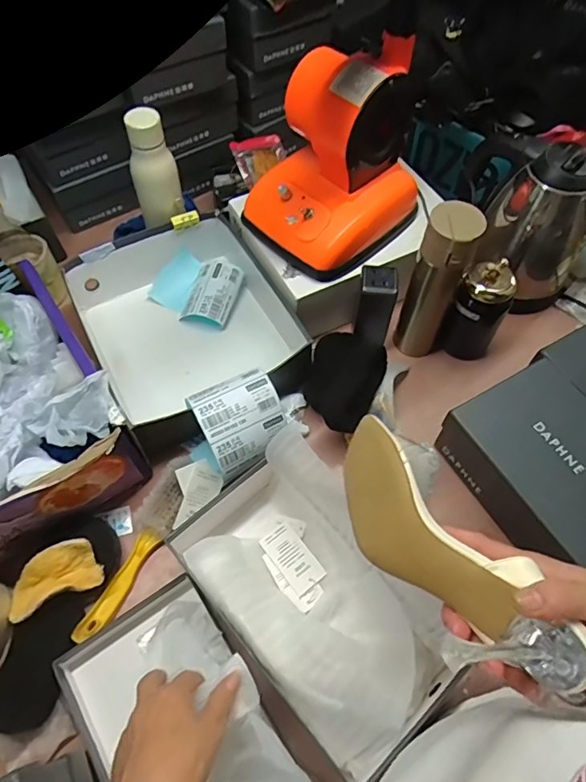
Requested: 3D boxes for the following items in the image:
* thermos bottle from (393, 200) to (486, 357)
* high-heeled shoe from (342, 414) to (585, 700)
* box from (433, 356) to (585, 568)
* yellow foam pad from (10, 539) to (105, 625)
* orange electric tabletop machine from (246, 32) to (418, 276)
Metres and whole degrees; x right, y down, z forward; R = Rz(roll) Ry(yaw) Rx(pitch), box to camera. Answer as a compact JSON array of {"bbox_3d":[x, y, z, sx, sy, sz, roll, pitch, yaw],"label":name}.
[{"bbox_3d":[0.186,-0.133,0.672,0.067,0.245,0.055,21,62,11],"label":"thermos bottle"},{"bbox_3d":[0.103,0.117,0.342,0.077,0.066,0.237,-35,60,-18],"label":"high-heeled shoe"},{"bbox_3d":[0.328,0.118,0.594,0.160,0.094,0.283,-26,64,-14],"label":"box"},{"bbox_3d":[-0.266,0.207,0.551,0.097,0.034,0.052,-25,64,-14],"label":"yellow foam pad"},{"bbox_3d":[0.056,-0.301,0.652,0.178,0.200,0.197,37,66,18],"label":"orange electric tabletop machine"}]

